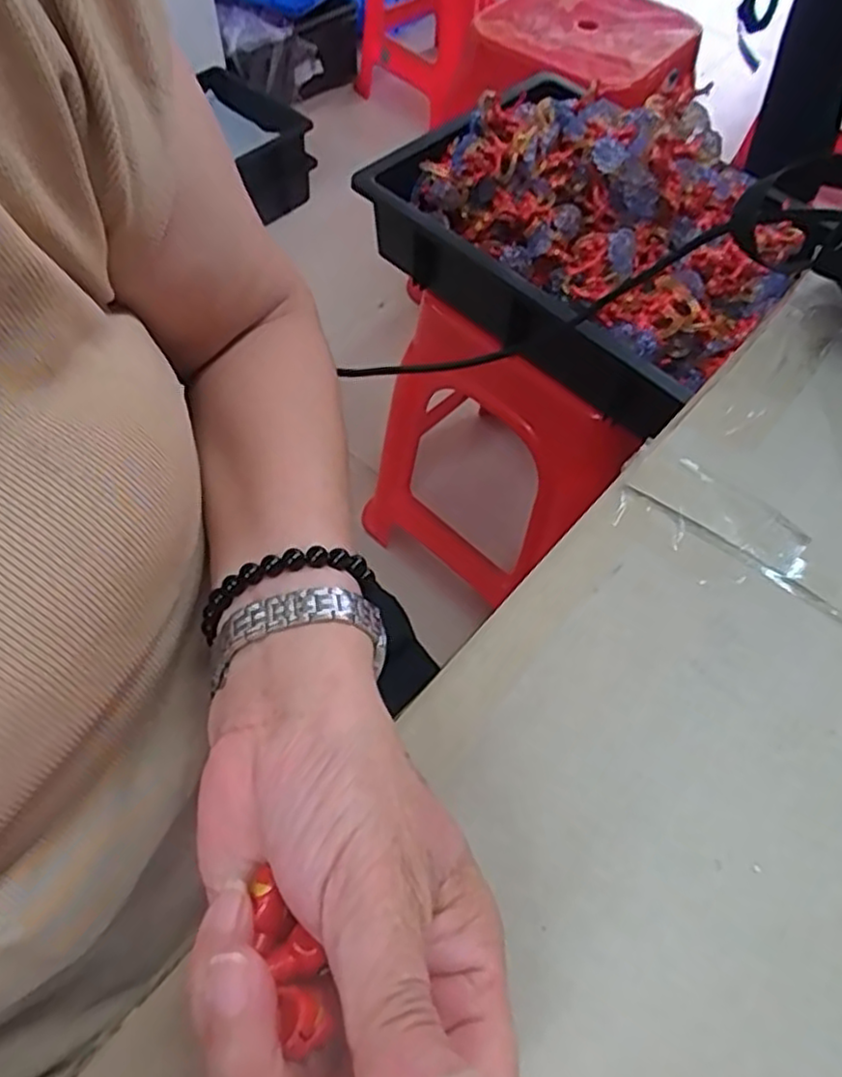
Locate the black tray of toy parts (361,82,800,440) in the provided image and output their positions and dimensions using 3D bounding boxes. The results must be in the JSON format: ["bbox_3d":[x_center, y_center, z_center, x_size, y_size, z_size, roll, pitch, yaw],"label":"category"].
[{"bbox_3d":[0.172,-0.311,0.705,0.276,0.133,0.390,-40,69,-22],"label":"black tray of toy parts"}]

